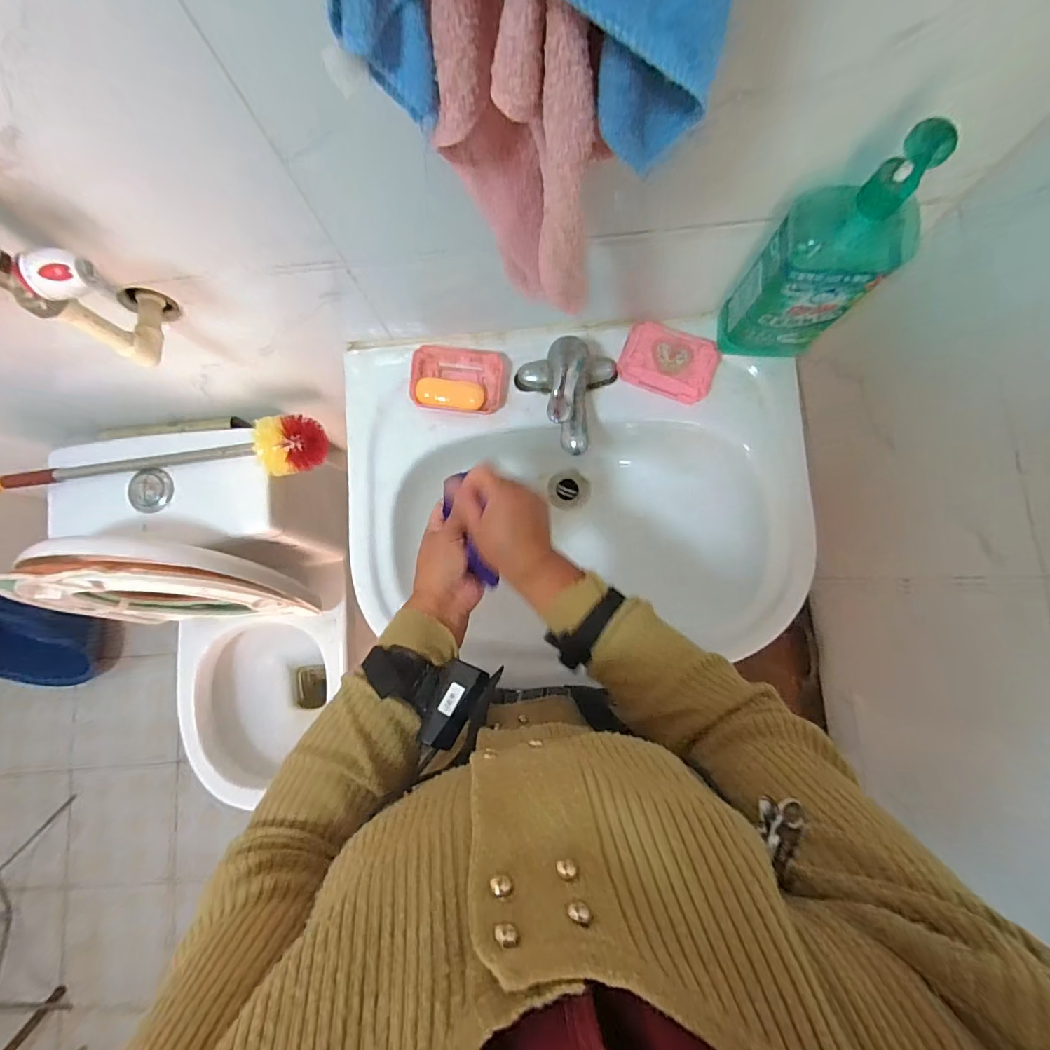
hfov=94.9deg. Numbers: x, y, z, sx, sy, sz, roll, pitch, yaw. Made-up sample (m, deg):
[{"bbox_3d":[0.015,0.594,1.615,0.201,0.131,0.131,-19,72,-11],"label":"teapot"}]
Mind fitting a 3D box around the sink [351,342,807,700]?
[{"bbox_3d":[0.059,-0.026,0.663,0.568,0.164,0.398,0,83,2],"label":"sink"}]

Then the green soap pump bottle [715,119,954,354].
[{"bbox_3d":[0.286,-0.246,0.462,0.107,0.263,0.054,5,83,3],"label":"green soap pump bottle"}]

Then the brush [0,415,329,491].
[{"bbox_3d":[-0.572,-0.097,0.750,0.540,0.083,0.083,-5,83,2],"label":"brush"}]

